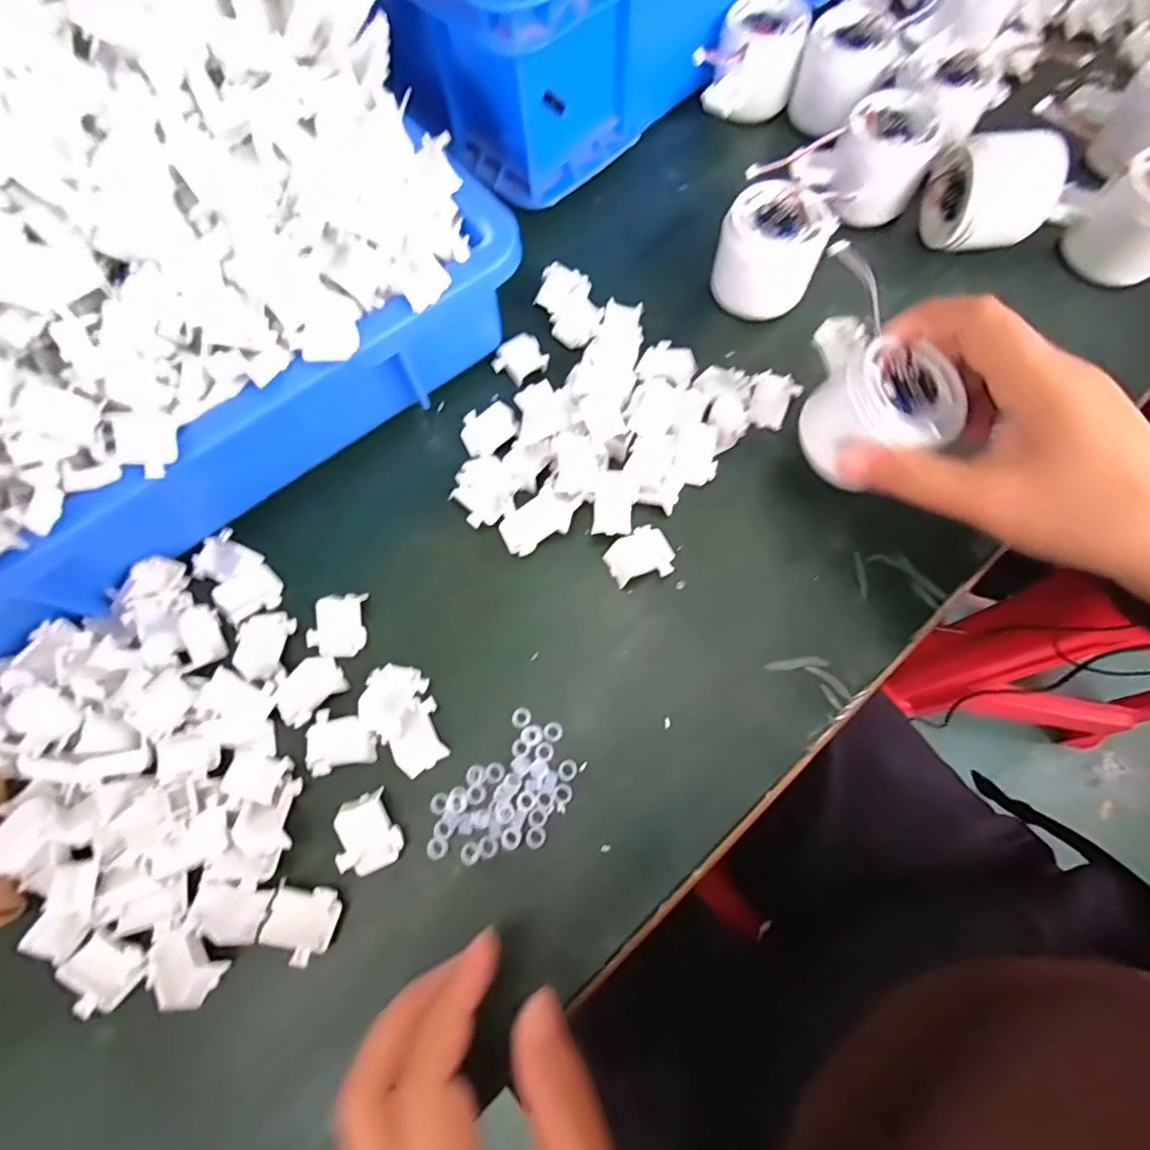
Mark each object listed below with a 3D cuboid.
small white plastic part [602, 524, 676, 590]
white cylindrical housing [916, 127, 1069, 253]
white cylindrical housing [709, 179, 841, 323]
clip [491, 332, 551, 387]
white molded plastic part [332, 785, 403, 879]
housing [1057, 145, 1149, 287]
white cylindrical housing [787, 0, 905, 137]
[{"bbox_3d":[0.036,-0.010,0.308,0.035,0.007,0.028,-26,73,-6],"label":"small white plastic part"},{"bbox_3d":[0.256,-0.235,0.344,0.053,0.057,0.056,-7,72,0],"label":"white cylindrical housing"},{"bbox_3d":[0.118,-0.195,0.344,0.058,0.049,0.061,-1,72,2],"label":"white cylindrical housing"},{"bbox_3d":[-0.035,-0.135,0.355,0.031,0.008,0.028,-30,73,-7],"label":"clip"},{"bbox_3d":[-0.099,0.122,0.265,0.029,0.011,0.034,-24,72,-5],"label":"white molded plastic part"},{"bbox_3d":[0.343,-0.214,0.337,0.066,0.052,0.054,-39,74,-10],"label":"housing"},{"bbox_3d":[0.189,-0.353,0.398,0.057,0.052,0.057,23,74,10],"label":"white cylindrical housing"}]

